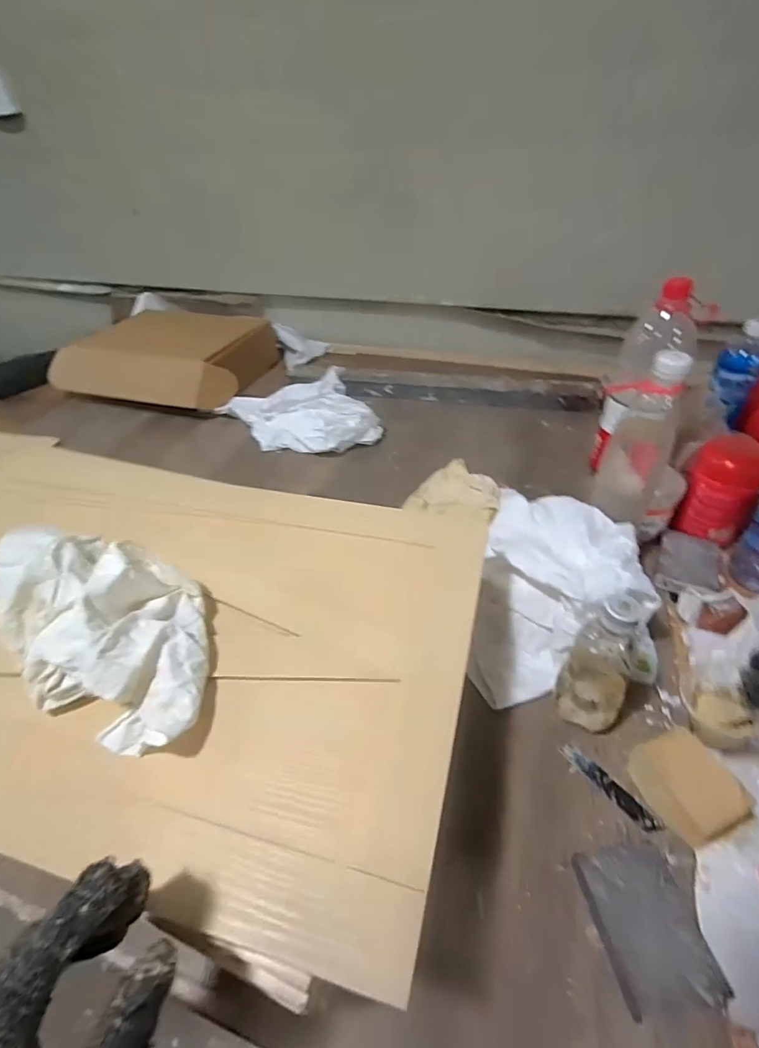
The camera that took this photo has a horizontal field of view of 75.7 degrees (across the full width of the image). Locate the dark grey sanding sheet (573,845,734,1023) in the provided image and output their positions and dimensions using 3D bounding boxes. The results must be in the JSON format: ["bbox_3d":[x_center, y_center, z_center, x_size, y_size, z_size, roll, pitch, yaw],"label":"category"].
[{"bbox_3d":[0.209,0.309,0.379,0.081,0.029,0.095,-7,43,-3],"label":"dark grey sanding sheet"}]

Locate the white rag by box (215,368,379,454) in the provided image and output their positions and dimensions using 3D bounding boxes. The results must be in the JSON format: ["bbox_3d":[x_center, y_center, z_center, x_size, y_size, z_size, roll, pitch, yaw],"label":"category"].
[{"bbox_3d":[-0.154,-0.210,0.937,0.261,0.065,0.228,-19,45,-15],"label":"white rag by box"}]

